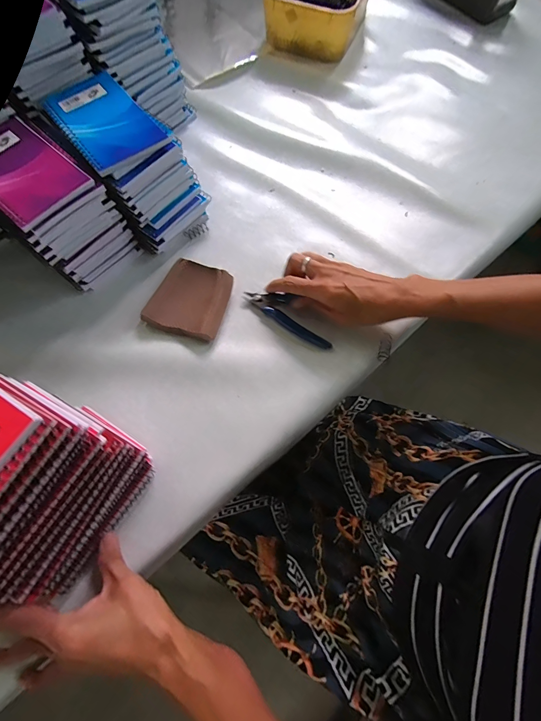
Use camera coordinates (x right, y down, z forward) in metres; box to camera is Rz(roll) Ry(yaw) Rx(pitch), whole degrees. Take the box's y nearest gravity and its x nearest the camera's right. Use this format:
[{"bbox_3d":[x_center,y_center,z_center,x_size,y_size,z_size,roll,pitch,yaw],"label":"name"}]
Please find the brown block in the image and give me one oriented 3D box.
[{"bbox_3d":[-0.091,-0.070,0.384,0.084,0.020,0.089,17,69,7],"label":"brown block"}]

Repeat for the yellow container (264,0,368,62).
[{"bbox_3d":[0.082,-0.620,0.564,0.166,0.067,0.207,21,70,8],"label":"yellow container"}]

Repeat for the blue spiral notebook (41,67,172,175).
[{"bbox_3d":[-0.176,-0.258,0.346,0.084,0.009,0.135,-37,75,-13],"label":"blue spiral notebook"}]

